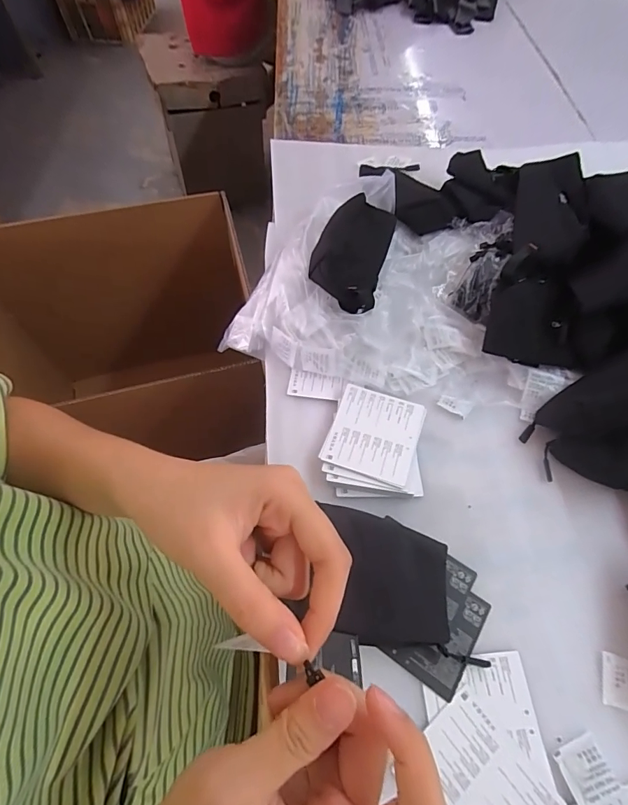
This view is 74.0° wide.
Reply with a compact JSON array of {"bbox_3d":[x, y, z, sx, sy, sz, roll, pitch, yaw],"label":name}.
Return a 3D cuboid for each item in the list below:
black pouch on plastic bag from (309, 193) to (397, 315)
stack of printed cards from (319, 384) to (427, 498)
[{"bbox_3d":[0.051,-0.202,0.528,0.084,0.058,0.195,13,61,7],"label":"black pouch on plastic bag"},{"bbox_3d":[0.064,0.042,0.450,0.102,0.021,0.119,6,61,3],"label":"stack of printed cards"}]

